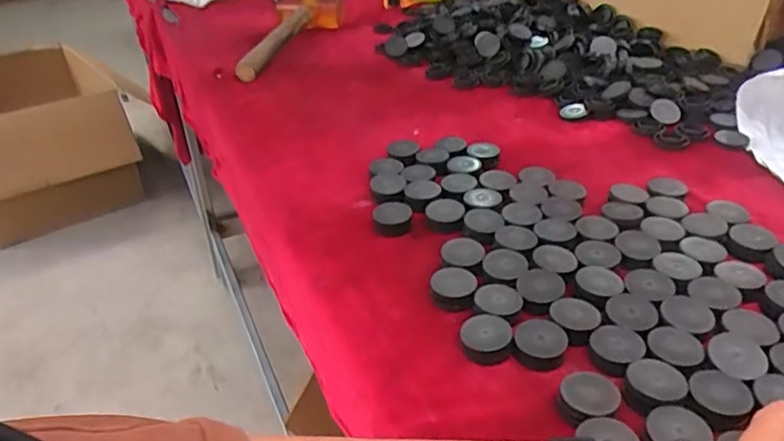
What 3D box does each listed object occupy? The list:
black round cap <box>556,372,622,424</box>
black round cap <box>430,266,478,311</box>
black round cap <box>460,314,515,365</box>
[{"bbox_3d":[0.112,0.103,0.352,0.034,0.012,0.034,0,34,0],"label":"black round cap"},{"bbox_3d":[0.043,0.049,0.436,0.032,0.013,0.037,9,35,13],"label":"black round cap"},{"bbox_3d":[0.061,0.076,0.392,0.032,0.010,0.034,0,34,0],"label":"black round cap"}]

